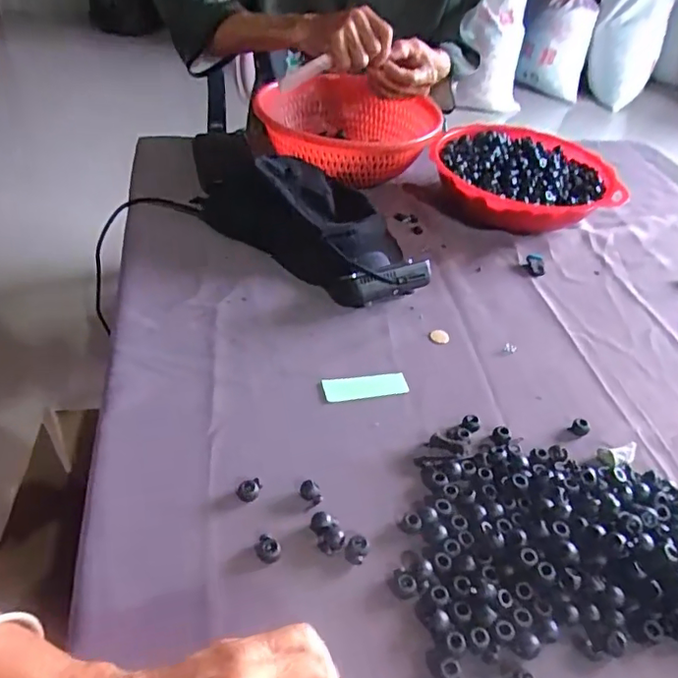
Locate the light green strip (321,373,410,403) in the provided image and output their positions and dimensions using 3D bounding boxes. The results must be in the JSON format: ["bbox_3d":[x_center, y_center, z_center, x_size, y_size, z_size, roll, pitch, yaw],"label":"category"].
[{"bbox_3d":[0.025,0.045,0.524,0.081,0.008,0.026,-7,44,-14],"label":"light green strip"}]

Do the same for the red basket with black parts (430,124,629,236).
[{"bbox_3d":[0.245,-0.212,0.767,0.236,0.079,0.224,-4,43,-12],"label":"red basket with black parts"}]

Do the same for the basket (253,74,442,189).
[{"bbox_3d":[0.024,-0.305,0.813,0.269,0.088,0.238,-4,43,-11],"label":"basket"}]

